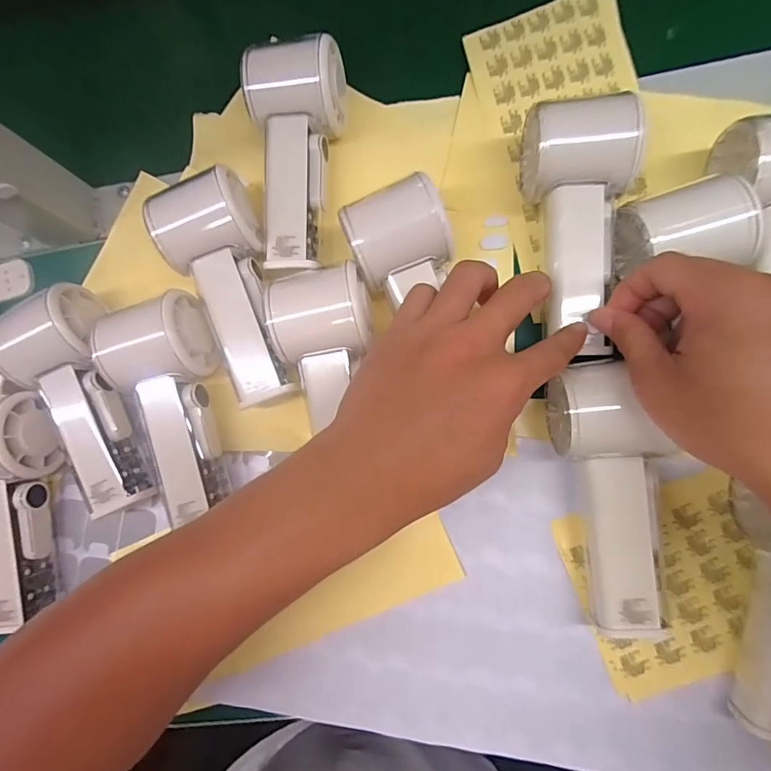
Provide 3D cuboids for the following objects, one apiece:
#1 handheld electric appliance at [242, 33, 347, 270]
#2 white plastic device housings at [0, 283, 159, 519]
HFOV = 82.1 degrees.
[{"bbox_3d":[-0.061,-0.151,0.297,0.067,0.051,0.146,0,84,7],"label":"handheld electric appliance"},{"bbox_3d":[-0.208,0.010,0.296,0.062,0.050,0.154,-20,82,4],"label":"white plastic device housings"}]

